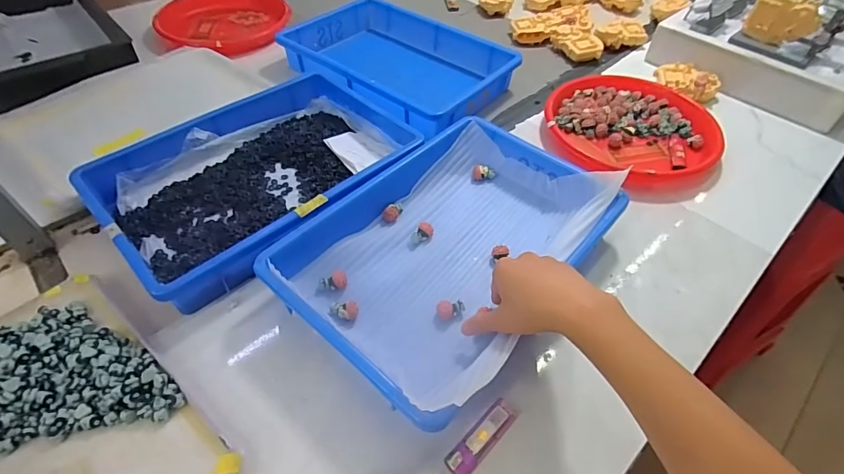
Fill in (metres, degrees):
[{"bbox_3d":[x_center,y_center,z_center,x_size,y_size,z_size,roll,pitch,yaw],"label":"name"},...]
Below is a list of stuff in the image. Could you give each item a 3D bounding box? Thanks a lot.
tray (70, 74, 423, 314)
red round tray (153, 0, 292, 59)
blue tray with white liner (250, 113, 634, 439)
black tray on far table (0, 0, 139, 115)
[{"bbox_3d":[-0.205,-0.089,0.572,0.250,0.050,0.365,38,58,24],"label":"tray"},{"bbox_3d":[-0.413,-0.436,0.906,0.224,0.048,0.233,1,49,-1],"label":"red round tray"},{"bbox_3d":[0.036,0.001,0.505,0.253,0.066,0.364,35,57,22],"label":"blue tray with white liner"},{"bbox_3d":[-0.719,-0.356,0.803,0.273,0.072,0.409,-32,59,-26],"label":"black tray on far table"}]

